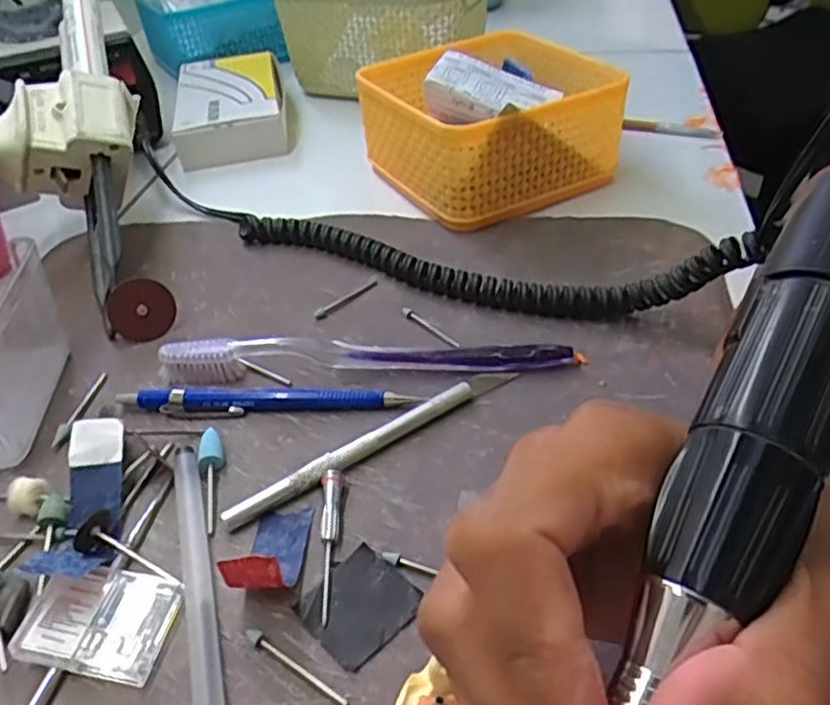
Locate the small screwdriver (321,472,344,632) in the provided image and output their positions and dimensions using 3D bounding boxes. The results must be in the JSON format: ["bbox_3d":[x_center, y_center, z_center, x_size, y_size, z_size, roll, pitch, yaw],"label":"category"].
[{"bbox_3d":[-0.031,0.068,0.255,0.007,0.008,0.060,-4,41,2],"label":"small screwdriver"}]

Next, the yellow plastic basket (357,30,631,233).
[{"bbox_3d":[0.046,-0.151,0.462,0.143,0.066,0.141,-19,42,-15],"label":"yellow plastic basket"}]

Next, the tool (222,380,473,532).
[{"bbox_3d":[-0.023,0.040,0.286,0.113,0.010,0.009,-28,45,-23],"label":"tool"}]

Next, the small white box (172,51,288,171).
[{"bbox_3d":[-0.147,-0.199,0.567,0.082,0.029,0.150,-11,41,-6],"label":"small white box"}]

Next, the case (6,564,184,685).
[{"bbox_3d":[-0.105,0.089,0.236,0.046,0.011,0.034,2,41,9],"label":"case"}]

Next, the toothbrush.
[{"bbox_3d":[-0.024,0.001,0.323,0.185,0.020,0.012,-2,41,4],"label":"toothbrush"}]

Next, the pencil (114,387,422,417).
[{"bbox_3d":[-0.065,0.021,0.313,0.131,0.009,0.011,-3,41,3],"label":"pencil"}]

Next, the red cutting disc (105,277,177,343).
[{"bbox_3d":[-0.139,-0.021,0.357,0.033,0.032,0.005,-18,17,-10],"label":"red cutting disc"}]

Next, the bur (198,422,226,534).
[{"bbox_3d":[-0.080,0.049,0.282,0.010,0.008,0.047,-14,41,-9],"label":"bur"}]

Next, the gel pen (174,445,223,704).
[{"bbox_3d":[-0.077,0.081,0.245,0.010,0.007,0.124,-15,42,-11],"label":"gel pen"}]

